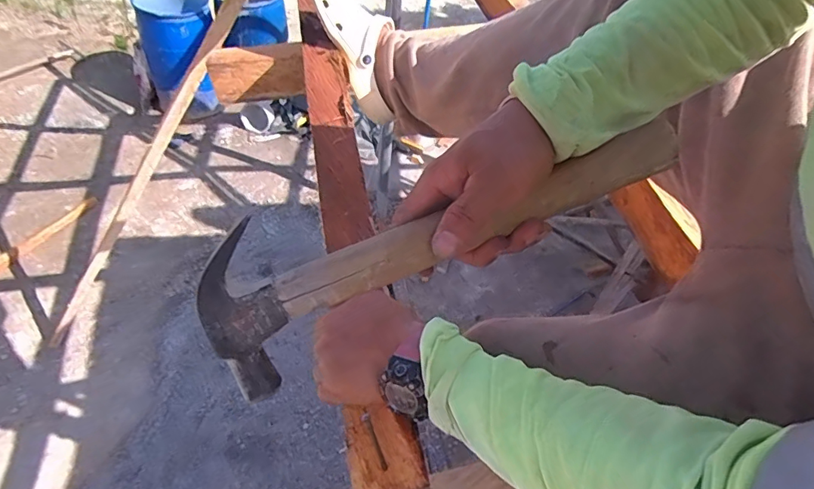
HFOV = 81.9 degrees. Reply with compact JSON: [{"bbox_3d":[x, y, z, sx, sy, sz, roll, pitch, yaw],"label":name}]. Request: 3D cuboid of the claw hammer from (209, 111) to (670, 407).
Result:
[{"bbox_3d":[0.022,-0.023,0.322,0.335,0.099,0.032,-29,14,-7],"label":"claw hammer"}]

